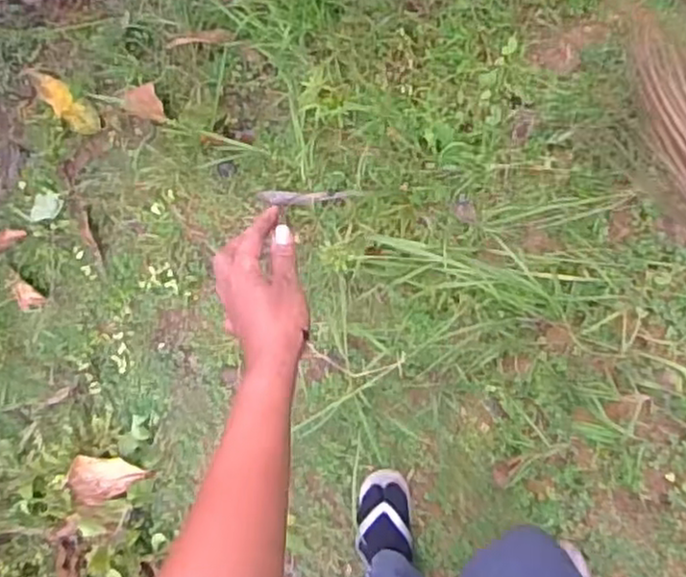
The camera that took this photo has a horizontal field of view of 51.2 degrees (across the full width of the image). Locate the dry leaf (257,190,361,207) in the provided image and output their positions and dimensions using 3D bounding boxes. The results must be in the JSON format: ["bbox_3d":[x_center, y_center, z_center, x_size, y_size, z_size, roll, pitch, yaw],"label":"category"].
[{"bbox_3d":[-0.068,-0.179,1.408,0.209,0.024,0.033,0,82,12],"label":"dry leaf"}]

